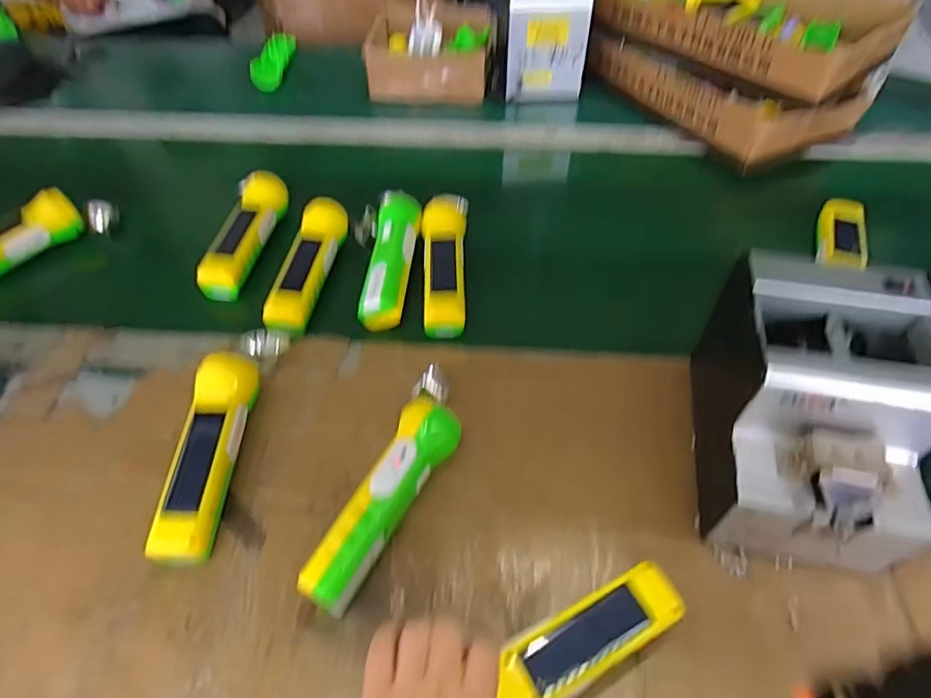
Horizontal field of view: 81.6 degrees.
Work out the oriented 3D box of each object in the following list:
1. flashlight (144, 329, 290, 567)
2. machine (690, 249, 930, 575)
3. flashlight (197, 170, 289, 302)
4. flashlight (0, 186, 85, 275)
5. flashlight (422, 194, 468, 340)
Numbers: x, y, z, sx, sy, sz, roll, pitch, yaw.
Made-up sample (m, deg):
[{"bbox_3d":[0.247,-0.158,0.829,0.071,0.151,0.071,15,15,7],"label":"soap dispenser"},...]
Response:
[{"bbox_3d":[-0.211,0.068,0.464,0.052,0.049,0.219,5,51,5],"label":"flashlight"},{"bbox_3d":[0.258,0.048,0.407,0.123,0.143,0.182,9,52,8],"label":"machine"},{"bbox_3d":[-0.259,-0.138,0.640,0.056,0.043,0.177,4,51,4],"label":"flashlight"},{"bbox_3d":[-0.540,-0.123,0.630,0.043,0.044,0.166,29,57,22],"label":"flashlight"},{"bbox_3d":[-0.023,-0.105,0.604,0.049,0.035,0.196,0,51,1],"label":"flashlight"}]

